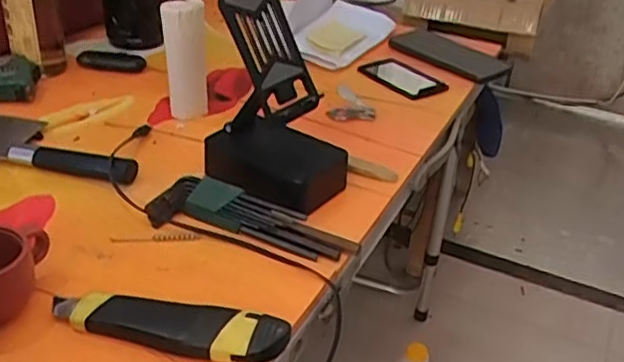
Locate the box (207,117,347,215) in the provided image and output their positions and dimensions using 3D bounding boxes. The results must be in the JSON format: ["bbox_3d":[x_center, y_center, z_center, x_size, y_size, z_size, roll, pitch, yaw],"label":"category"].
[{"bbox_3d":[-0.035,-0.020,0.596,0.119,0.050,0.070,24,35,28],"label":"box"}]

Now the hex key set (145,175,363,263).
[{"bbox_3d":[-0.049,0.028,0.538,0.174,0.024,0.049,12,31,10],"label":"hex key set"}]

